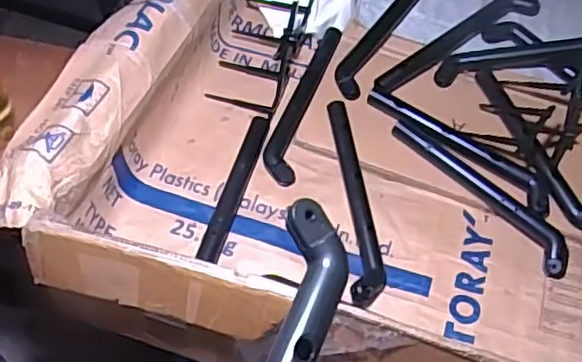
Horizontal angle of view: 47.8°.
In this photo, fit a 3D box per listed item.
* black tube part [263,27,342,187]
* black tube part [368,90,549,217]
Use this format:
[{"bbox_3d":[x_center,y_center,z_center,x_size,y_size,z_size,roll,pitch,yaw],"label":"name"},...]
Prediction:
[{"bbox_3d":[0.015,-0.100,0.810,0.039,0.029,0.226,15,57,7],"label":"black tube part"},{"bbox_3d":[0.199,-0.044,0.772,0.239,0.018,0.047,33,61,17],"label":"black tube part"}]

